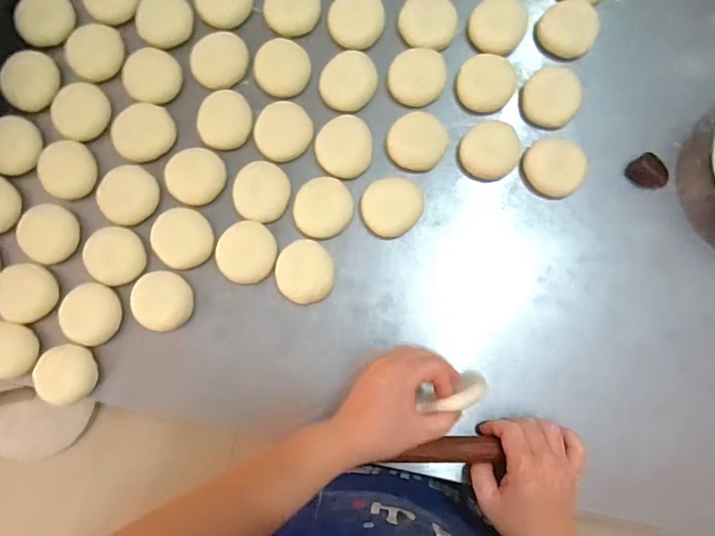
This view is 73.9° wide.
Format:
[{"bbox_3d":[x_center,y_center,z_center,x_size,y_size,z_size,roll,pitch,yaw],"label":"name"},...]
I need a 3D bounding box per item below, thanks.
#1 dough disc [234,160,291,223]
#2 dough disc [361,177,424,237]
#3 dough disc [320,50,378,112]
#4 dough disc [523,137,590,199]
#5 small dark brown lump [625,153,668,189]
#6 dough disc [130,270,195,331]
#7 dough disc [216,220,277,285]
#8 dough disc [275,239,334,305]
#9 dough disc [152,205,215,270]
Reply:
[{"bbox_3d":[-0.108,-0.086,0.528,0.057,0.022,0.064,22,83,3],"label":"dough disc"},{"bbox_3d":[0.038,-0.070,0.533,0.069,0.021,0.062,-43,84,-3],"label":"dough disc"},{"bbox_3d":[-0.009,-0.217,0.545,0.068,0.017,0.068,0,83,2],"label":"dough disc"},{"bbox_3d":[0.221,-0.113,0.530,0.062,0.030,0.067,0,83,2],"label":"dough disc"},{"bbox_3d":[0.325,-0.106,0.531,0.032,0.017,0.041,-30,83,-2],"label":"small dark brown lump"},{"bbox_3d":[-0.216,0.036,0.527,0.062,0.019,0.062,0,83,2],"label":"dough disc"},{"bbox_3d":[-0.124,-0.018,0.530,0.061,0.020,0.068,4,84,2],"label":"dough disc"},{"bbox_3d":[-0.058,0.005,0.529,0.062,0.025,0.068,0,83,2],"label":"dough disc"},{"bbox_3d":[-0.196,-0.033,0.533,0.063,0.015,0.066,0,83,2],"label":"dough disc"}]

